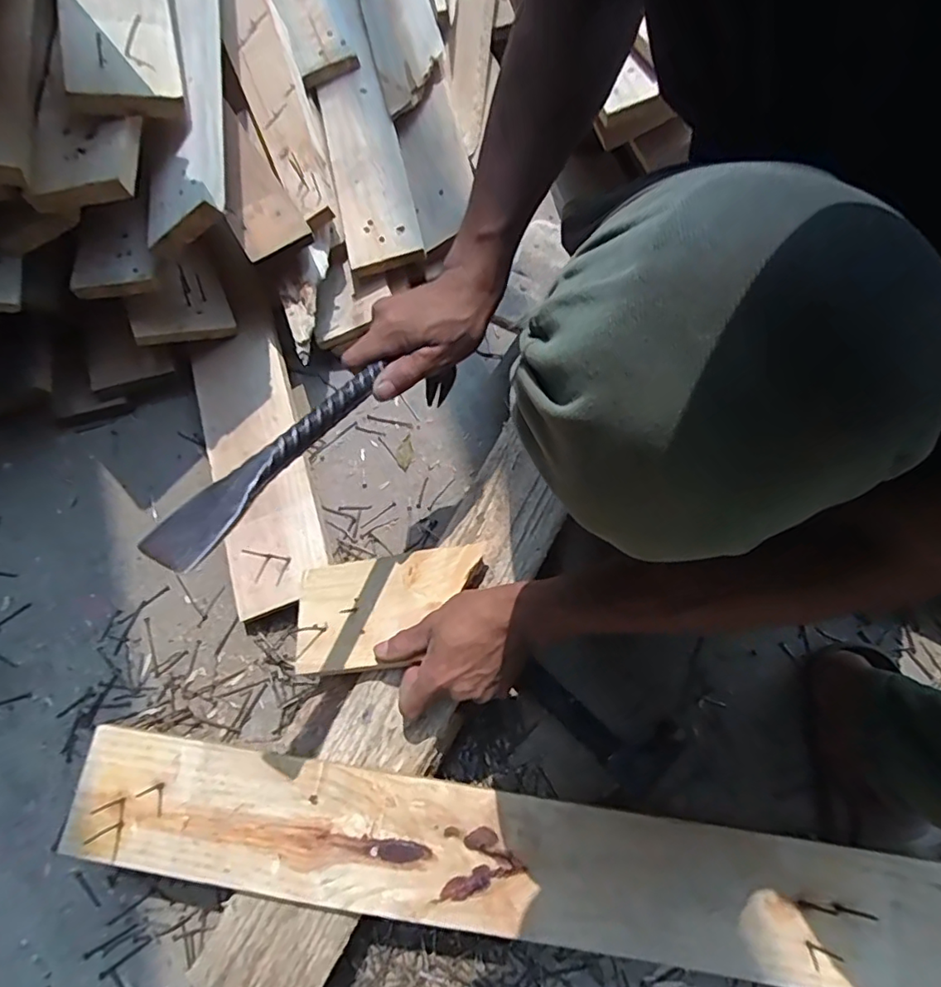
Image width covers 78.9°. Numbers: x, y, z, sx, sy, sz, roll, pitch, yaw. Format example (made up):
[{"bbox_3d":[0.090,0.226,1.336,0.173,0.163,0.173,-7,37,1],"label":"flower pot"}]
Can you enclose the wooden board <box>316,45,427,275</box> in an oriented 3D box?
[{"bbox_3d":[-0.131,-0.413,0.711,0.086,0.024,0.320,-14,71,-1],"label":"wooden board"}]

